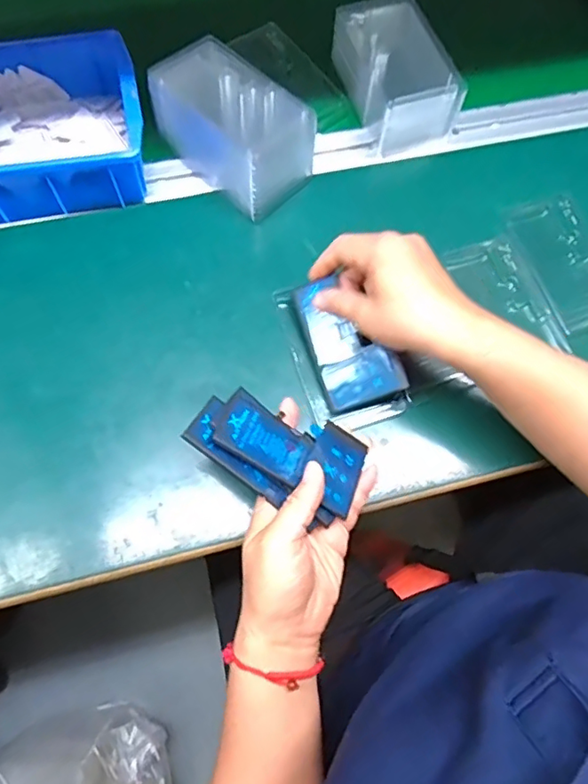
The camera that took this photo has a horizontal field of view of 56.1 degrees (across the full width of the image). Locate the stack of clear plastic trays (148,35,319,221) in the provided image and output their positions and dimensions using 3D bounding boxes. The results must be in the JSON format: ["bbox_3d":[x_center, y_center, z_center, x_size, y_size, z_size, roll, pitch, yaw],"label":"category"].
[{"bbox_3d":[-0.053,-0.227,0.470,0.134,0.070,0.078,42,75,10],"label":"stack of clear plastic trays"}]

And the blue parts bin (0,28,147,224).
[{"bbox_3d":[-0.227,-0.220,0.459,0.202,0.067,0.147,-11,73,-6],"label":"blue parts bin"}]

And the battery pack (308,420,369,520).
[{"bbox_3d":[0.030,0.050,0.379,0.039,0.004,0.057,36,52,-10],"label":"battery pack"}]

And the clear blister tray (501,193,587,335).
[{"bbox_3d":[0.239,-0.116,0.485,0.071,0.008,0.124,-20,74,-8],"label":"clear blister tray"}]

